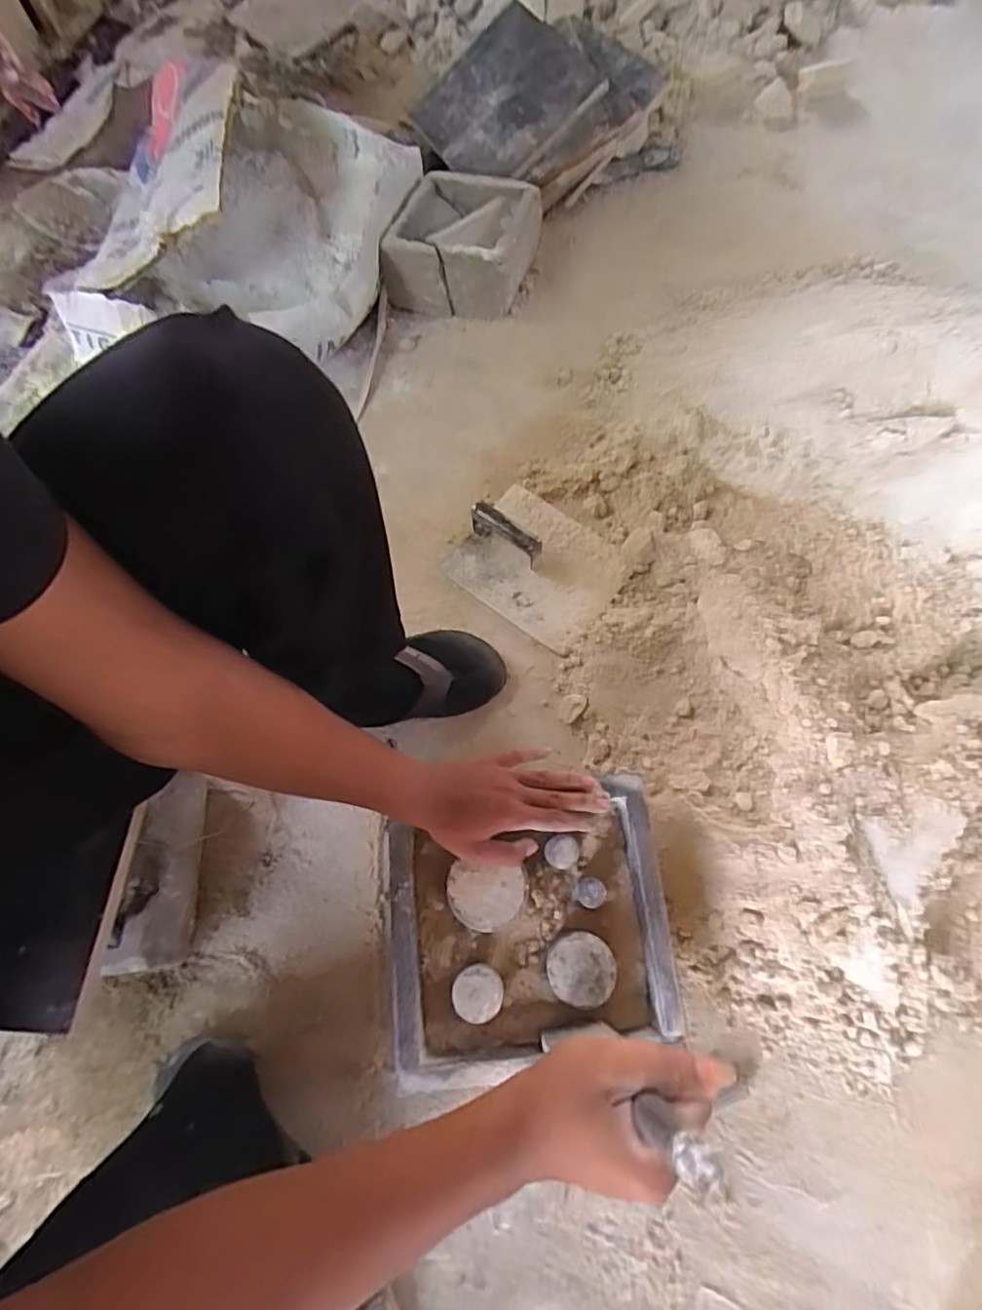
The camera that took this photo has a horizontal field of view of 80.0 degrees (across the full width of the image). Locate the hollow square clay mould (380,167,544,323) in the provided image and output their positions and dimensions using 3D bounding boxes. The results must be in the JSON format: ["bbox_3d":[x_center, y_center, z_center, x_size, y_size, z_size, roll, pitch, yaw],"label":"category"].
[{"bbox_3d":[-0.042,-0.650,0.933,0.218,0.106,0.199,10,71,7],"label":"hollow square clay mould"}]

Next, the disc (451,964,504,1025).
[{"bbox_3d":[-0.011,0.294,0.513,0.042,0.031,0.042,0,73,-1],"label":"disc"}]

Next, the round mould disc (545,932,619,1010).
[{"bbox_3d":[0.080,0.279,0.522,0.058,0.029,0.057,0,73,-1],"label":"round mould disc"}]

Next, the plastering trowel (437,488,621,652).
[{"bbox_3d":[0.060,-0.126,0.749,0.206,0.056,0.167,36,75,13],"label":"plastering trowel"}]

